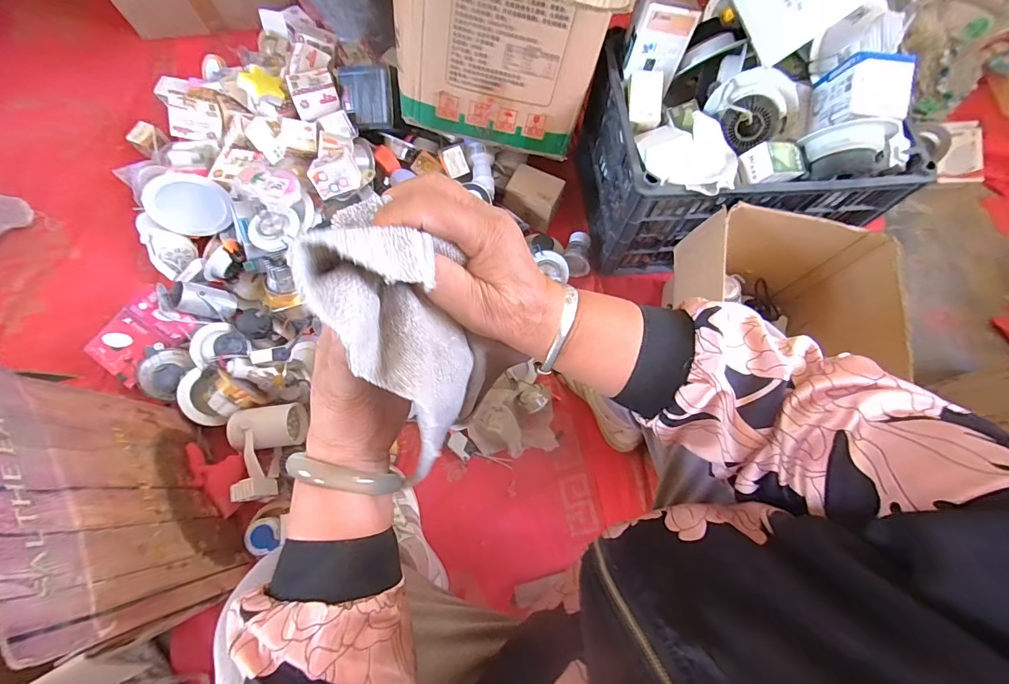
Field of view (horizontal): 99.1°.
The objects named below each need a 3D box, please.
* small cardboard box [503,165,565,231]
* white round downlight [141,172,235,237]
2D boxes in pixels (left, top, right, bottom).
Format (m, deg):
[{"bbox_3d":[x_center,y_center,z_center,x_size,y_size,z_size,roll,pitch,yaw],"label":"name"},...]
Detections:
[{"bbox_3d":[0.063,-0.300,0.899,0.108,0.076,0.082,27,73,7],"label":"small cardboard box"},{"bbox_3d":[-0.591,-0.256,0.814,0.136,0.116,0.023,-4,49,-20],"label":"white round downlight"}]

